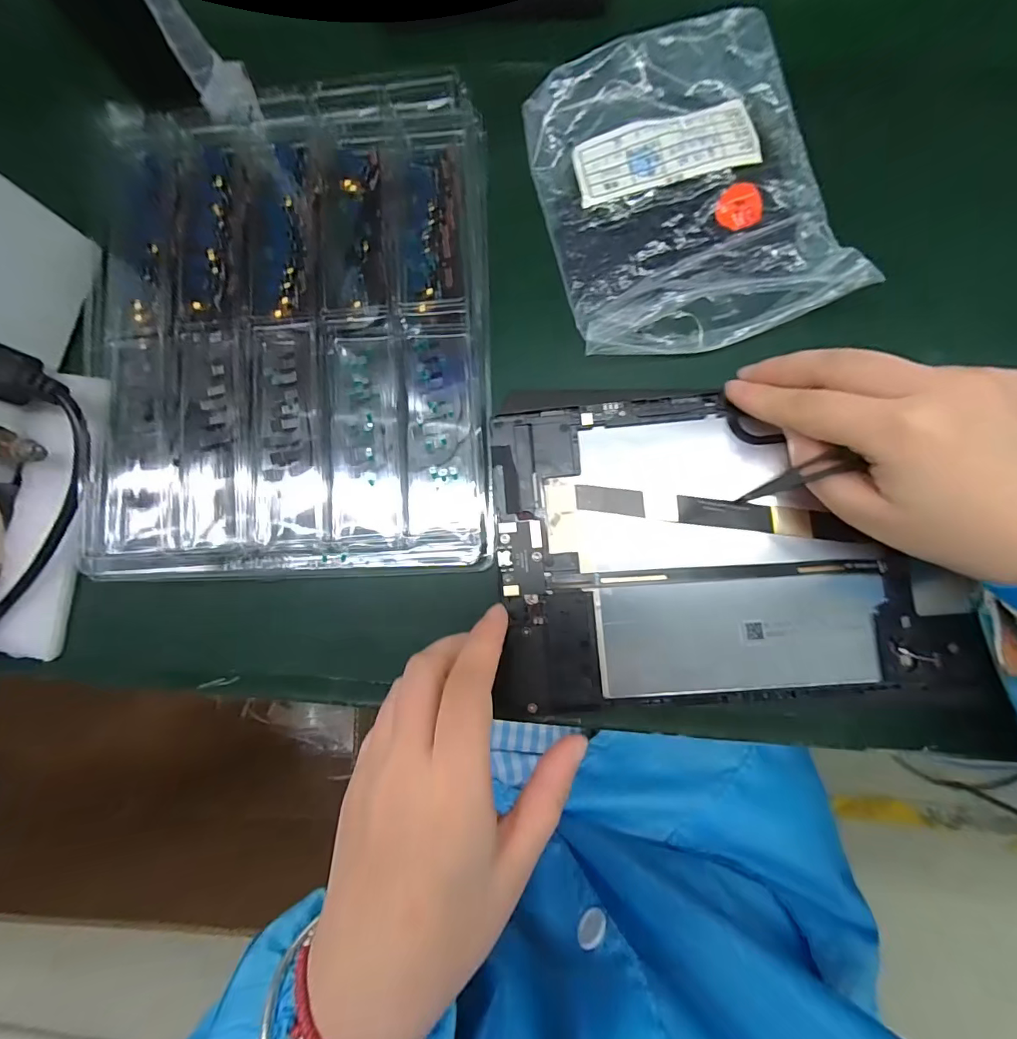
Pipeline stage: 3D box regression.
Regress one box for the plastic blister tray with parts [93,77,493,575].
[{"bbox_3d":[-0.117,-0.105,0.252,0.212,0.027,0.265,-1,87,2],"label":"plastic blister tray with parts"}]

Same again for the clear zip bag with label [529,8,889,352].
[{"bbox_3d":[0.092,-0.175,0.246,0.139,0.023,0.165,-15,83,2],"label":"clear zip bag with label"}]

